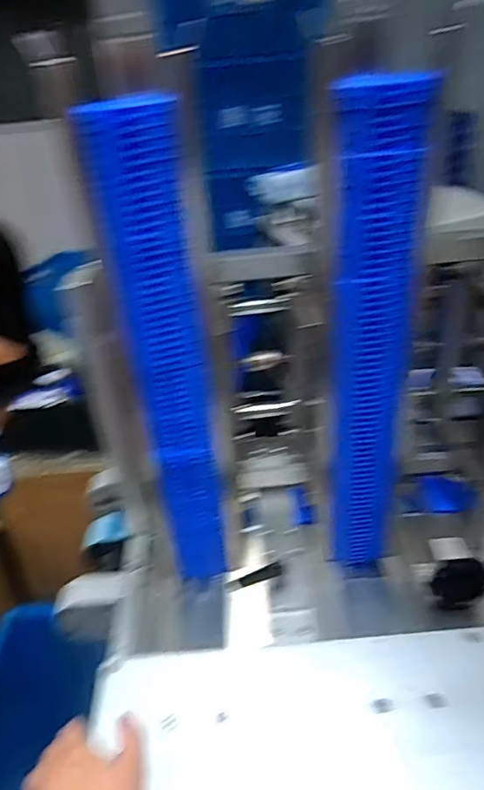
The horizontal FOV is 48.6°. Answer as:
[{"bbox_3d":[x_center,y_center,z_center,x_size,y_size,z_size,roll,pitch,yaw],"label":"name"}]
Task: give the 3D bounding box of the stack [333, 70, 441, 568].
[{"bbox_3d":[0.130,-0.020,0.570,0.074,0.506,0.060,-5,32,-1],"label":"stack"}]

